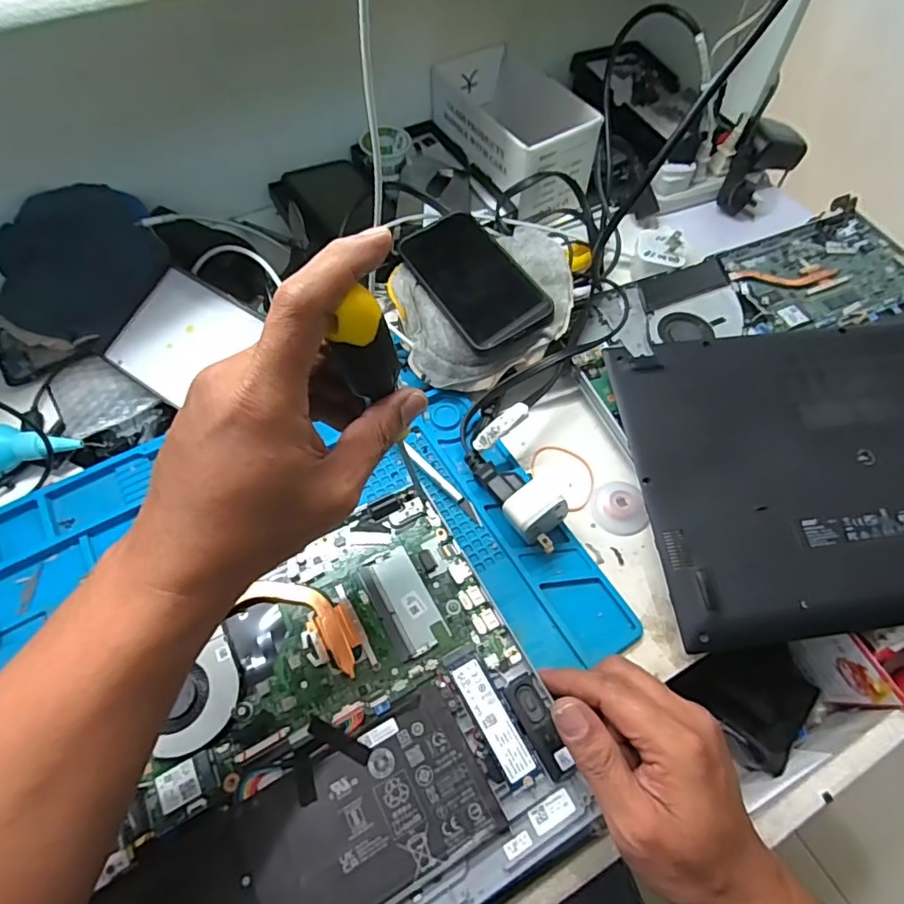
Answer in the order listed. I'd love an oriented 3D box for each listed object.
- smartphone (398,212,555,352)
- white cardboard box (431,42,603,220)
[{"bbox_3d":[0.017,-0.148,0.462,0.073,0.010,0.143,-26,63,-15],"label":"smartphone"},{"bbox_3d":[0.066,-0.342,0.585,0.110,0.075,0.192,-25,63,-14],"label":"white cardboard box"}]

